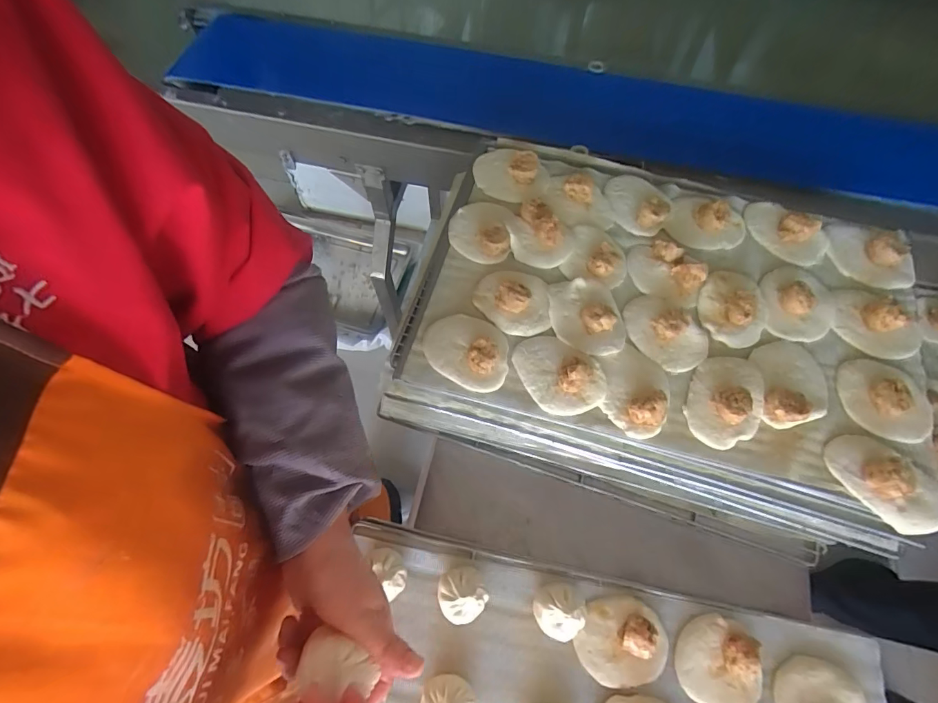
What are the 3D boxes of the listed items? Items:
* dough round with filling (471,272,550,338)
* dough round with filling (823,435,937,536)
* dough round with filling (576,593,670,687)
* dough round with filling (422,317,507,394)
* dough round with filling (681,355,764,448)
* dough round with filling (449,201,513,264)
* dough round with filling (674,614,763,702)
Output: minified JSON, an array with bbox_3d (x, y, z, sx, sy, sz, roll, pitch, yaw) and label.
[{"bbox_3d":[0.052,-0.065,0.537,0.089,0.023,0.084,-1,69,2],"label":"dough round with filling"},{"bbox_3d":[0.443,0.131,0.458,0.114,0.030,0.071,41,73,16],"label":"dough round with filling"},{"bbox_3d":[0.164,0.307,0.464,0.089,0.033,0.086,0,67,0],"label":"dough round with filling"},{"bbox_3d":[-0.001,-0.006,0.526,0.105,0.024,0.084,25,72,11],"label":"dough round with filling"},{"bbox_3d":[0.292,0.051,0.496,0.076,0.026,0.114,26,73,11],"label":"dough round with filling"},{"bbox_3d":[0.015,-0.169,0.587,0.081,0.028,0.100,6,70,4],"label":"dough round with filling"},{"bbox_3d":[0.260,0.325,0.455,0.080,0.036,0.082,0,67,0],"label":"dough round with filling"}]

